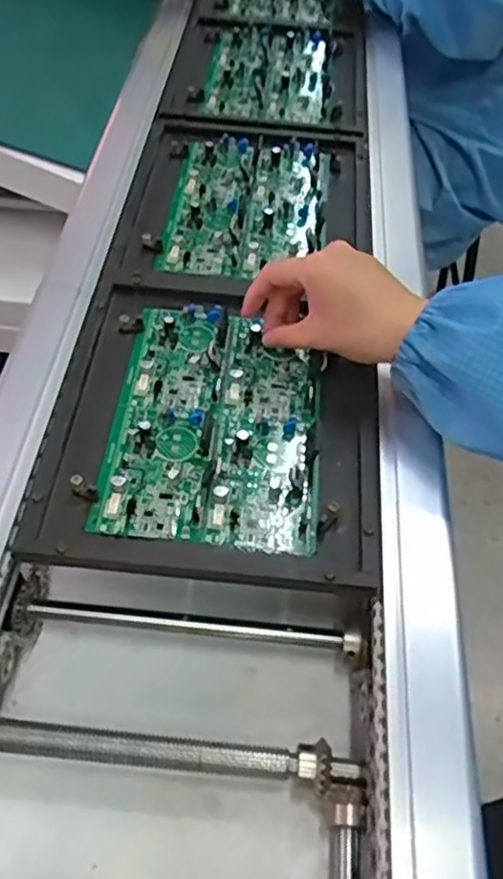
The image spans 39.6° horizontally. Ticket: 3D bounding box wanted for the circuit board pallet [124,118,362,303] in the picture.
[{"bbox_3d":[0.003,-0.233,0.678,0.224,0.011,0.276,5,52,-1],"label":"circuit board pallet"}]

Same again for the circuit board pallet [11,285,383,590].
[{"bbox_3d":[-0.022,-0.016,0.517,0.228,0.019,0.251,7,52,1],"label":"circuit board pallet"}]

